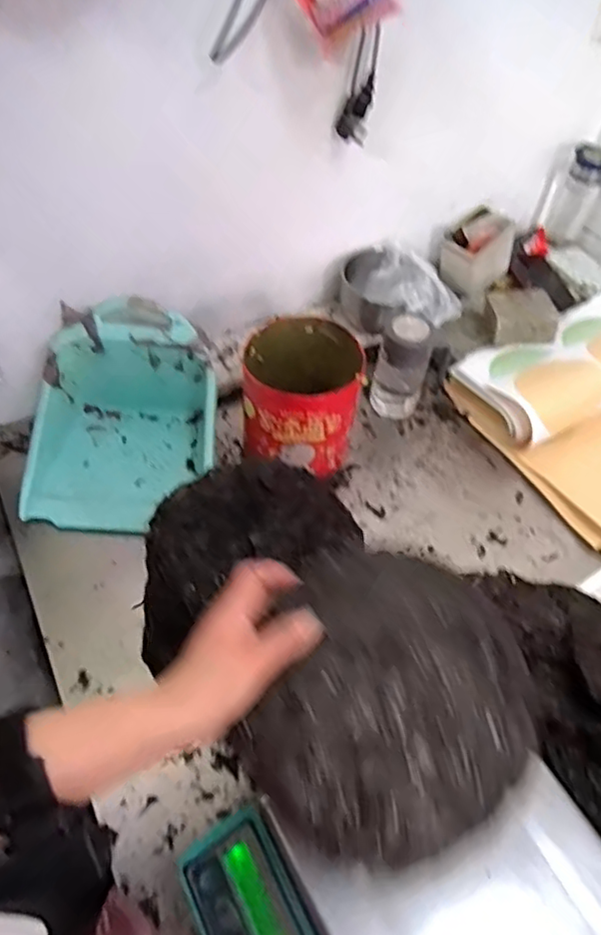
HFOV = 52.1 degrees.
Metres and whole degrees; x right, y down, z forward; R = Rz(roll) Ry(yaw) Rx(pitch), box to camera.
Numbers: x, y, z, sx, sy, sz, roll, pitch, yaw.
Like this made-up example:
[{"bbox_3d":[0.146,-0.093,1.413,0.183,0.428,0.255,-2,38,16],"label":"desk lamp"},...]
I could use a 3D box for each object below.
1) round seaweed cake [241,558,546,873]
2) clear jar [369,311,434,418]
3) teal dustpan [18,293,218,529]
[{"bbox_3d":[0.064,0.157,0.410,0.170,0.020,0.185,0,65,0],"label":"round seaweed cake"},{"bbox_3d":[0.155,-0.153,0.948,0.076,0.158,0.058,16,54,9],"label":"clear jar"},{"bbox_3d":[-0.249,-0.073,0.858,0.239,0.156,0.270,4,53,0],"label":"teal dustpan"}]

